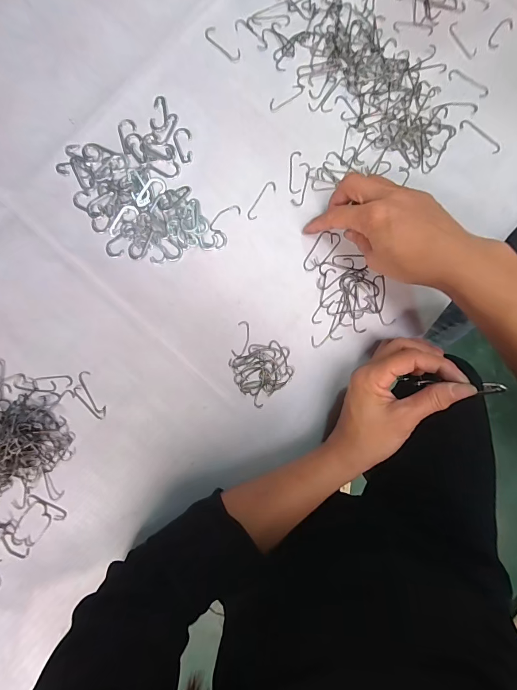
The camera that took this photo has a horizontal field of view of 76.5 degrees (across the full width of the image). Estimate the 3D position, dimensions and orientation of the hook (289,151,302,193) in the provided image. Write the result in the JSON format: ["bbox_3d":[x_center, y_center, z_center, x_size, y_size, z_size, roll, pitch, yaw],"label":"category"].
[{"bbox_3d":[0.037,-0.174,0.332,0.012,0.004,0.042,-1,89,0],"label":"hook"}]

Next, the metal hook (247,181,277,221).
[{"bbox_3d":[0.003,-0.146,0.332,0.011,0.004,0.044,32,89,1],"label":"metal hook"}]

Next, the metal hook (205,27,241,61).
[{"bbox_3d":[-0.037,-0.310,0.337,0.044,0.004,0.014,41,89,1],"label":"metal hook"}]

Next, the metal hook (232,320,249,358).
[{"bbox_3d":[-0.017,-0.006,0.327,0.014,0.004,0.036,14,89,0],"label":"metal hook"}]

